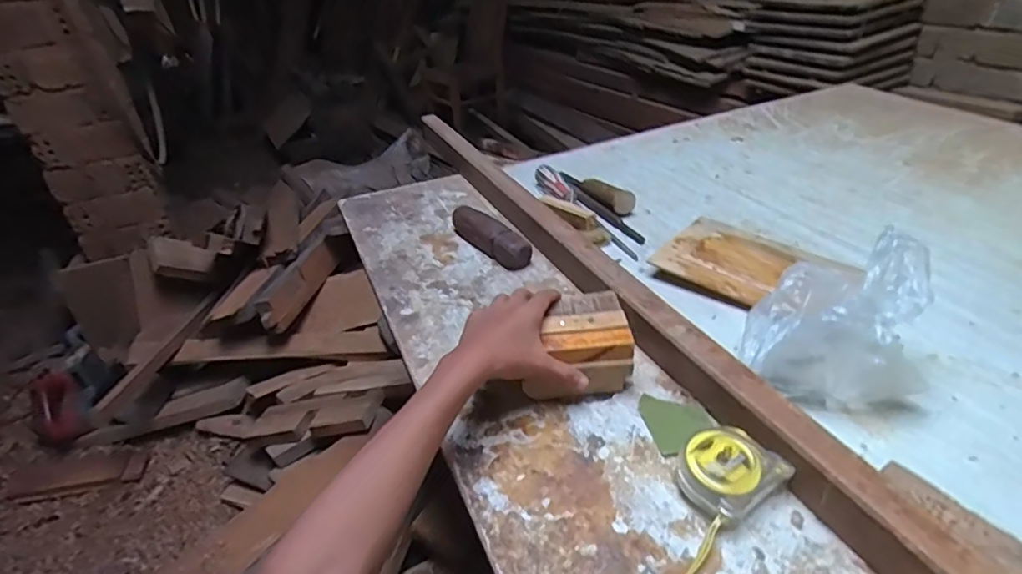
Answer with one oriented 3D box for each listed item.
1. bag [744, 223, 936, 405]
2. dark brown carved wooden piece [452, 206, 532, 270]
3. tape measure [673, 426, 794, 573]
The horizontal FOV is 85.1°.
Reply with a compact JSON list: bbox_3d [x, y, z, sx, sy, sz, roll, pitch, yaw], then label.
[{"bbox_3d":[0.301,0.030,0.507,0.145,0.122,0.131,24,43,34],"label":"bag"},{"bbox_3d":[-0.034,-0.076,0.781,0.041,0.039,0.175,-22,39,-26],"label":"dark brown carved wooden piece"},{"bbox_3d":[0.120,0.169,0.398,0.188,0.031,0.064,-26,41,-30],"label":"tape measure"}]

